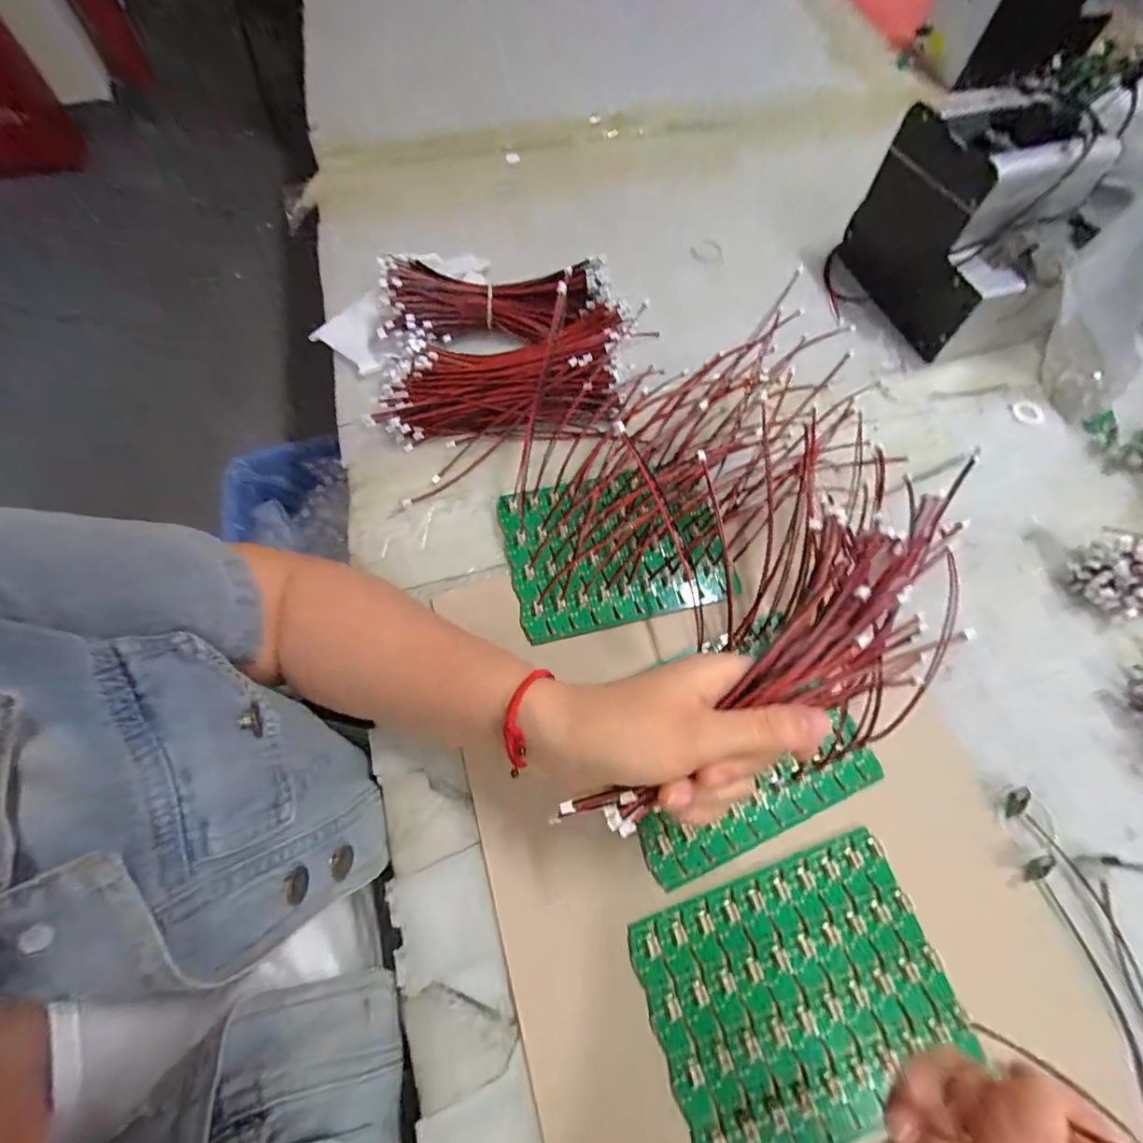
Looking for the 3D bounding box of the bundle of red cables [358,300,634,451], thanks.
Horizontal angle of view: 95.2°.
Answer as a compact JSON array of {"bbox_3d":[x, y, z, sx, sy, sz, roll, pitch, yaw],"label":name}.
[{"bbox_3d":[-0.057,-0.165,0.451,0.219,0.040,0.097,-5,67,-4],"label":"bundle of red cables"}]

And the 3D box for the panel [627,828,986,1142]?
[{"bbox_3d":[0.130,0.242,0.297,0.164,0.008,0.124,-18,68,-9],"label":"panel"}]

